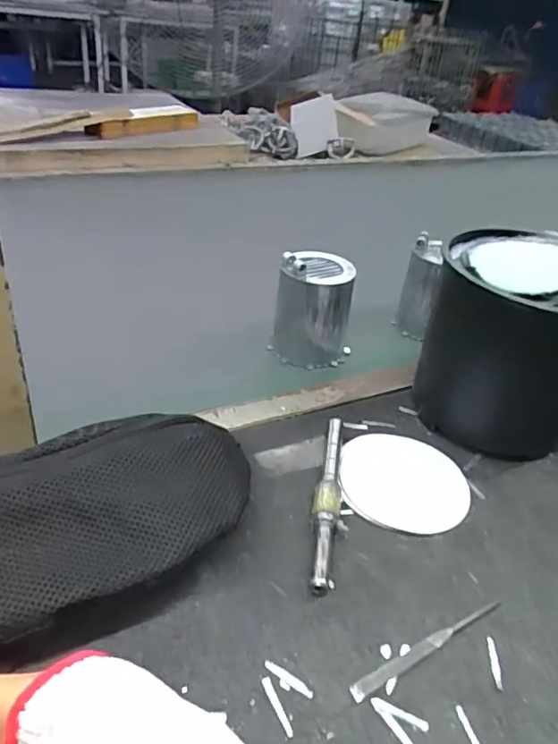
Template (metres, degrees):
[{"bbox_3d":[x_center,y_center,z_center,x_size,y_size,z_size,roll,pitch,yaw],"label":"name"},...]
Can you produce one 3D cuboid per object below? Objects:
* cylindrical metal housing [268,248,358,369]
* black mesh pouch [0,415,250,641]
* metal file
[{"bbox_3d":[0.043,-0.074,0.678,0.076,0.126,0.074,4,35,-3],"label":"cylindrical metal housing"},{"bbox_3d":[-0.142,0.101,0.389,0.266,0.057,0.129,-10,38,-22],"label":"black mesh pouch"},{"bbox_3d":[0.105,0.189,0.395,0.133,0.004,0.010,-16,41,-29],"label":"metal file"}]

